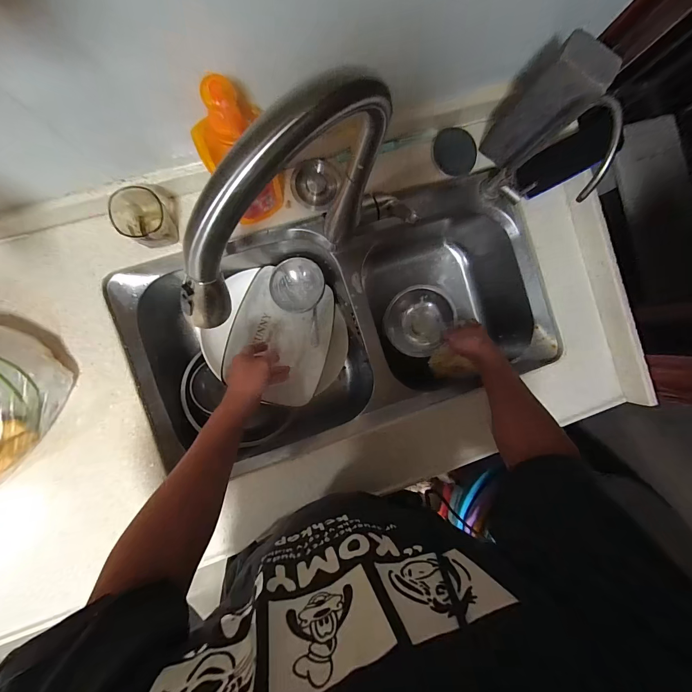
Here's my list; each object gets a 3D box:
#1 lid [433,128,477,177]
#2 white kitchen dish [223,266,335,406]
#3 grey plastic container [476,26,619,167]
[{"bbox_3d":[0.200,-0.355,0.600,0.078,0.018,0.078,0,108,1],"label":"lid"},{"bbox_3d":[-0.132,-0.019,0.673,0.191,0.037,0.276,16,61,-15],"label":"white kitchen dish"},{"bbox_3d":[0.295,-0.358,0.502,0.076,0.191,0.055,39,85,-7],"label":"grey plastic container"}]

